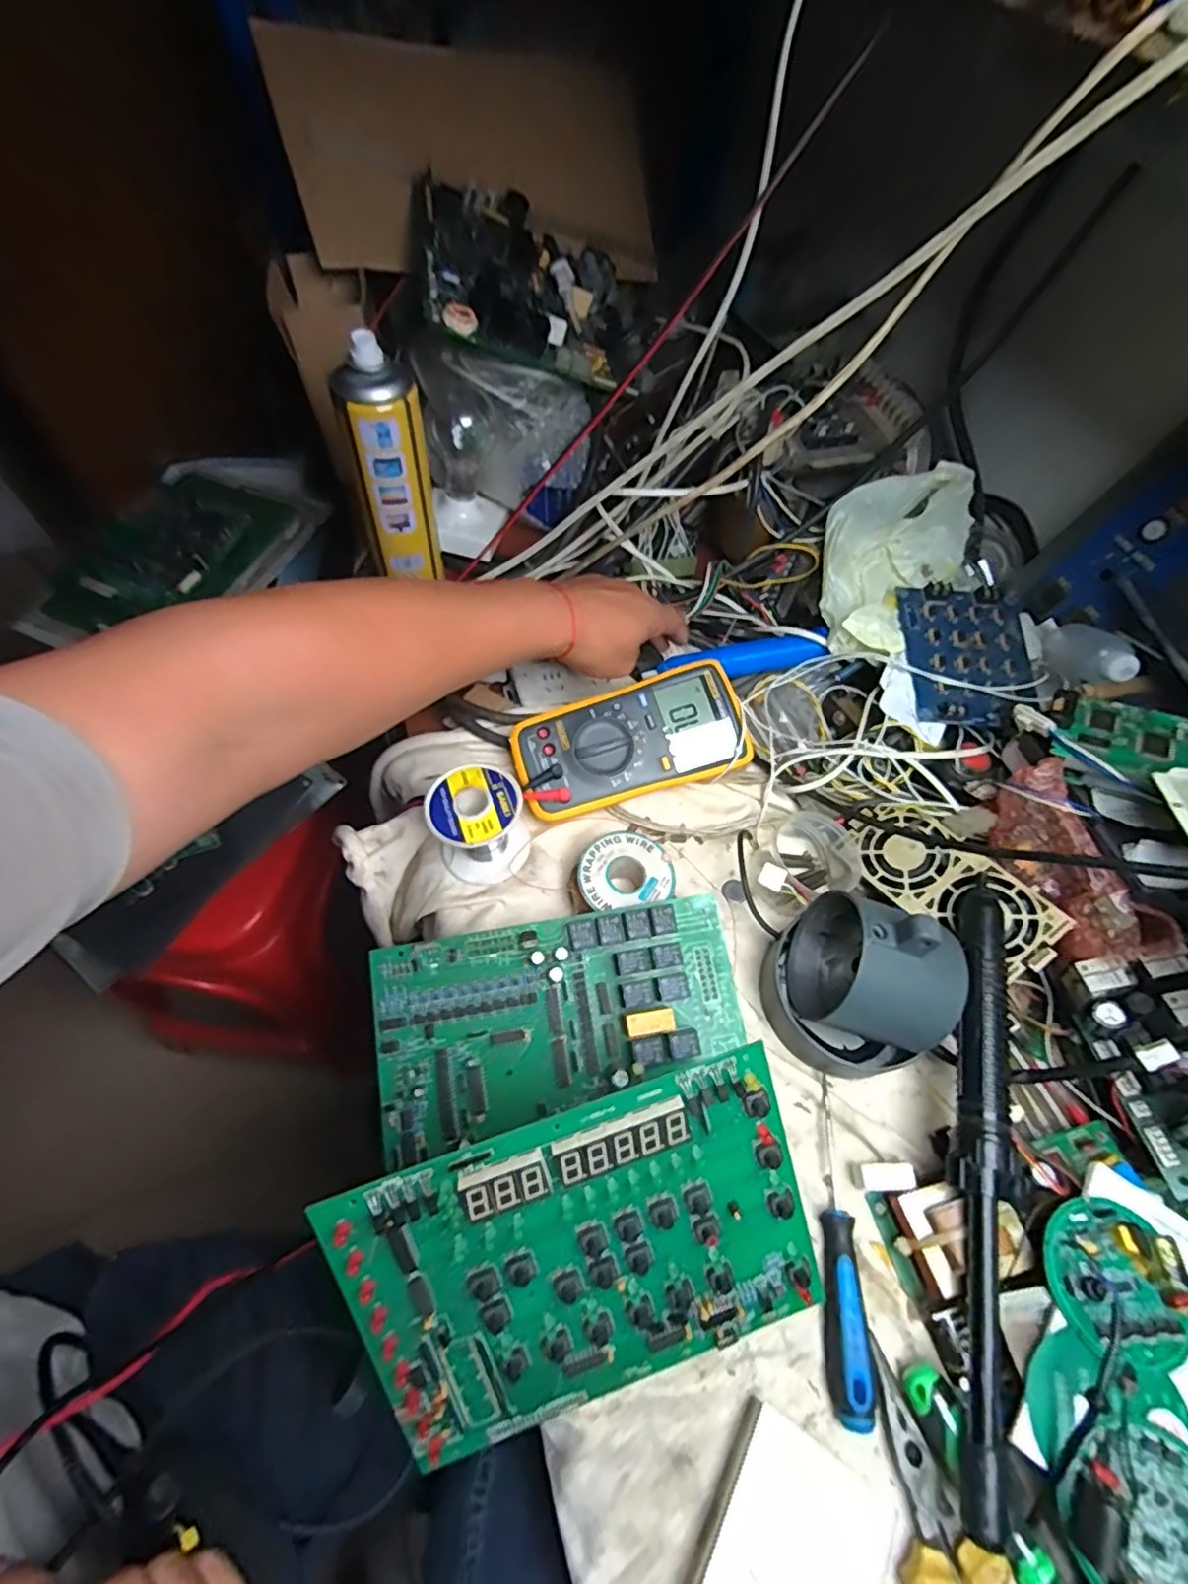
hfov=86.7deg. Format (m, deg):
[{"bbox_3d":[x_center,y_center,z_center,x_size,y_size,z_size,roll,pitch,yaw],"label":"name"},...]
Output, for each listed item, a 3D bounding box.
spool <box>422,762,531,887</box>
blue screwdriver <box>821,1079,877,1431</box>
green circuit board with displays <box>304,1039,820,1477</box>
[{"bbox_3d":[-0.082,0.024,0.449,0.063,0.062,0.064,-28,66,-18],"label":"spool"},{"bbox_3d":[0.142,0.256,0.359,0.022,0.017,0.156,8,60,1],"label":"blue screwdriver"},{"bbox_3d":[-0.001,0.226,0.302,0.211,0.011,0.157,-17,101,-7],"label":"green circuit board with displays"}]

